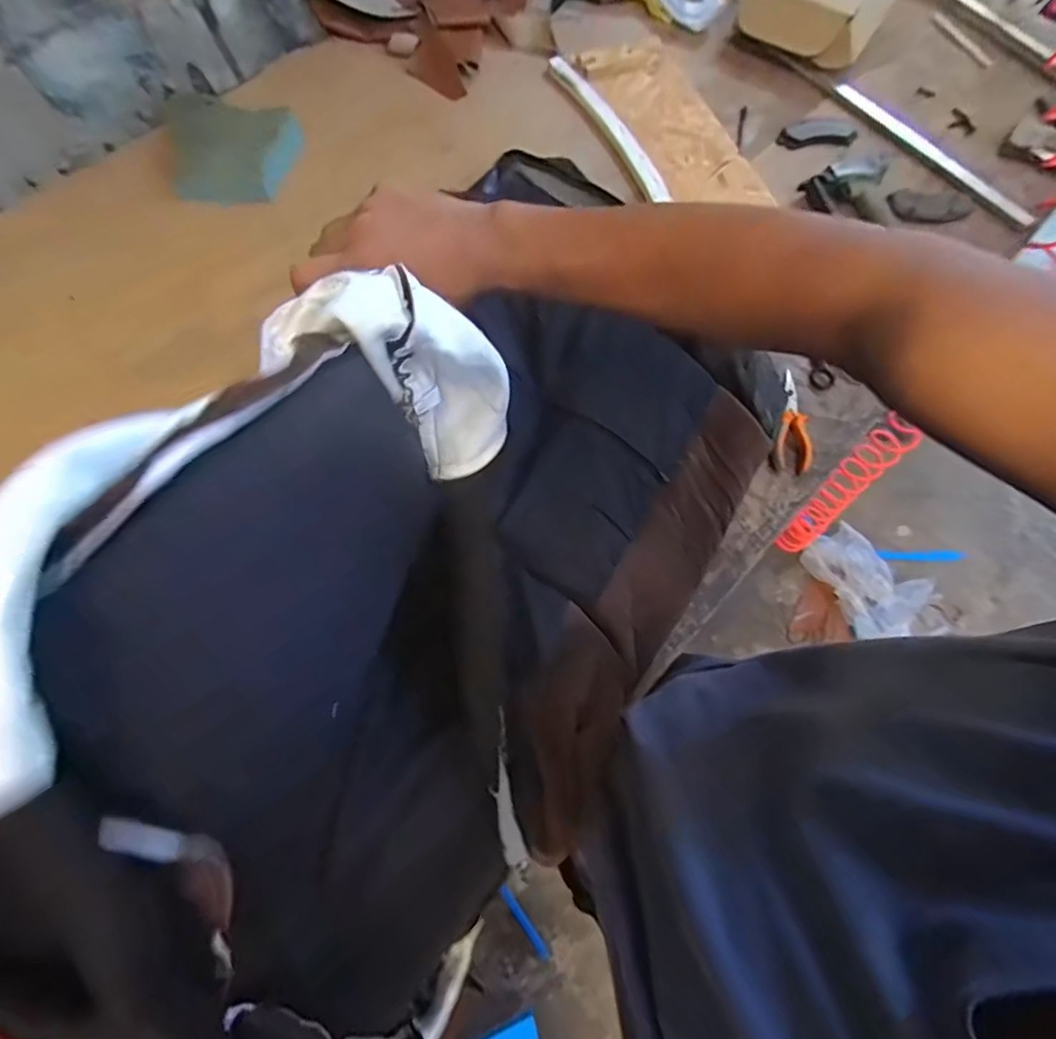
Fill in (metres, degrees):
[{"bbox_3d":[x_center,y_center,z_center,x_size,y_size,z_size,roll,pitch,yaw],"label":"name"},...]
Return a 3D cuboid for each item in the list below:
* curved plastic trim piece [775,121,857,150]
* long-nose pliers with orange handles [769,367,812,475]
[{"bbox_3d":[0.540,-0.719,0.963,0.139,0.016,0.057,-2,73,-2],"label":"curved plastic trim piece"},{"bbox_3d":[0.376,-0.138,0.734,0.055,0.019,0.142,2,86,-1],"label":"long-nose pliers with orange handles"}]

